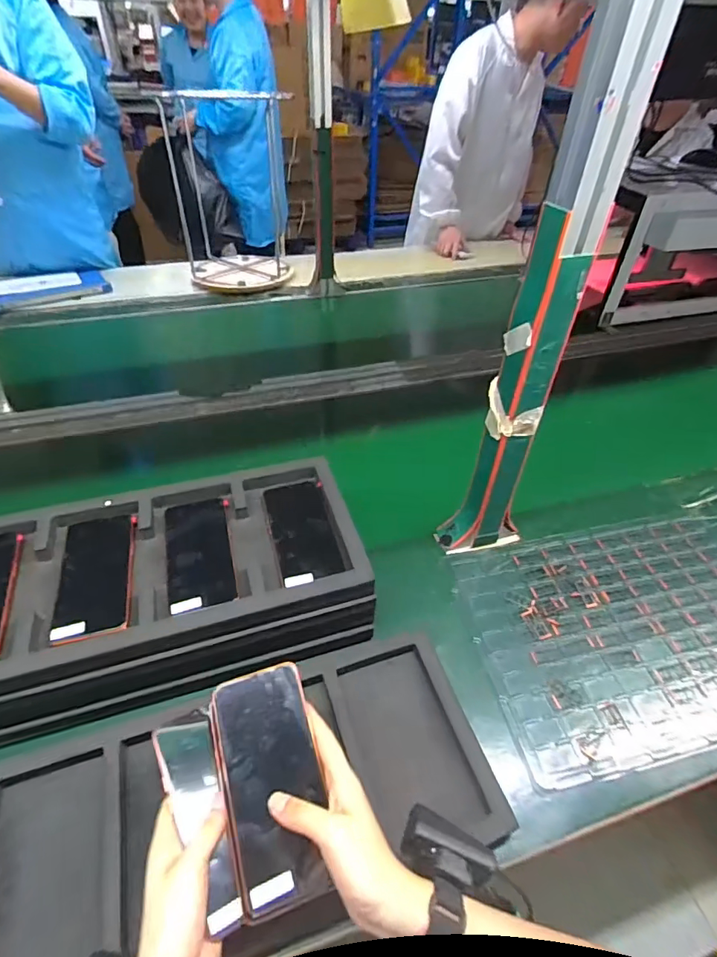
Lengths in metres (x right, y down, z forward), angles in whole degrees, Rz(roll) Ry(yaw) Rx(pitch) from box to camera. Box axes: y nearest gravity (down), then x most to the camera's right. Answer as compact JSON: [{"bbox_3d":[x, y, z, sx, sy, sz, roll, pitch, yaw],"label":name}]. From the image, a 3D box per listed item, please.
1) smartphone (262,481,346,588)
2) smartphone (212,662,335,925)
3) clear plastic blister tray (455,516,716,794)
[{"bbox_3d":[-0.071,0.061,0.600,0.076,0.008,0.153,-10,45,-12],"label":"smartphone"},{"bbox_3d":[-0.074,0.249,0.399,0.081,0.012,0.167,-8,60,-10],"label":"smartphone"},{"bbox_3d":[0.379,0.191,0.646,0.469,0.024,0.291,-10,45,-13],"label":"clear plastic blister tray"}]

